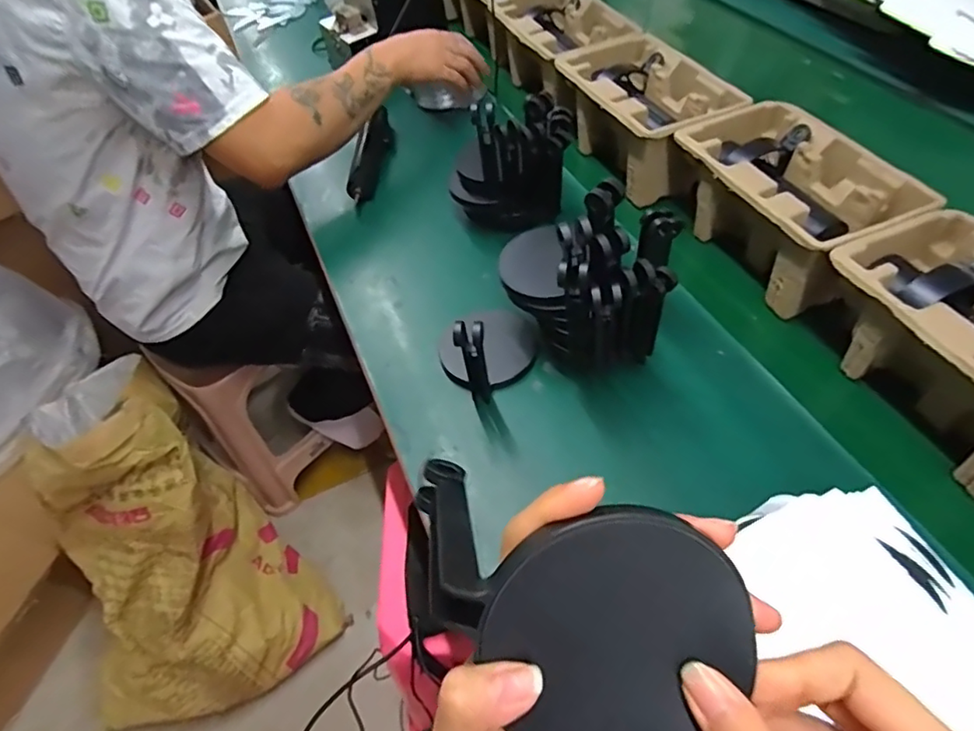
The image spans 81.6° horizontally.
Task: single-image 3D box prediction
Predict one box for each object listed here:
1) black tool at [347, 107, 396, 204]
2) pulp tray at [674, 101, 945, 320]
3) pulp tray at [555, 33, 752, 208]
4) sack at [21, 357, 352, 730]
[{"bbox_3d":[-0.161,-0.307,0.813,0.032,0.050,0.201,4,57,6],"label":"black tool"},{"bbox_3d":[0.314,-0.179,0.601,0.147,0.109,0.226,-22,58,-11],"label":"pulp tray"},{"bbox_3d":[0.200,-0.328,0.731,0.146,0.107,0.222,-23,58,-11],"label":"pulp tray"},{"bbox_3d":[-0.544,0.352,0.938,0.372,0.525,0.354,-25,59,-13],"label":"sack"}]

